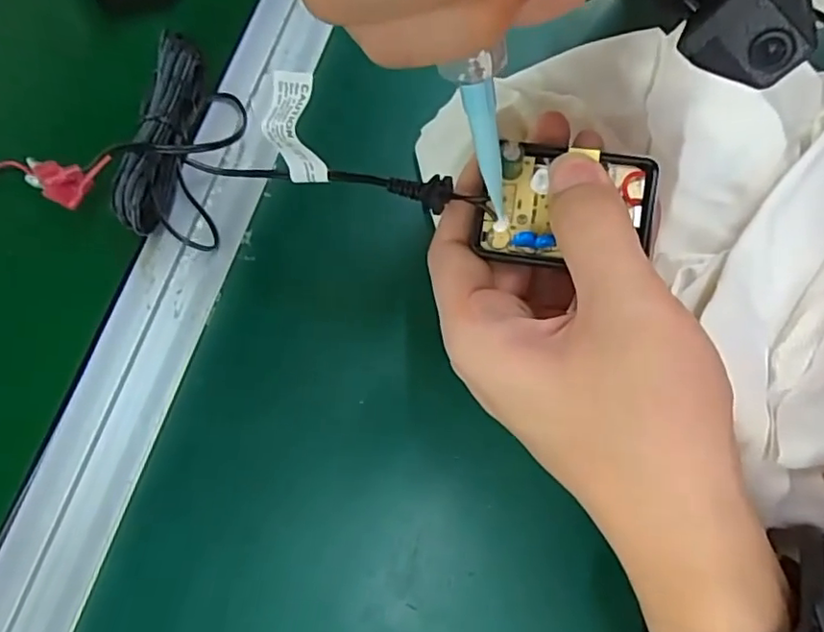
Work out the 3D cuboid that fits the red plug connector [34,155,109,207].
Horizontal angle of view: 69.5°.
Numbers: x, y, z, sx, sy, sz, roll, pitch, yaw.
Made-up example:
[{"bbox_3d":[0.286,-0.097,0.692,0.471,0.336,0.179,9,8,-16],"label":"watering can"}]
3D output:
[{"bbox_3d":[-0.148,-0.063,0.257,0.020,0.010,0.028,32,76,8],"label":"red plug connector"}]

